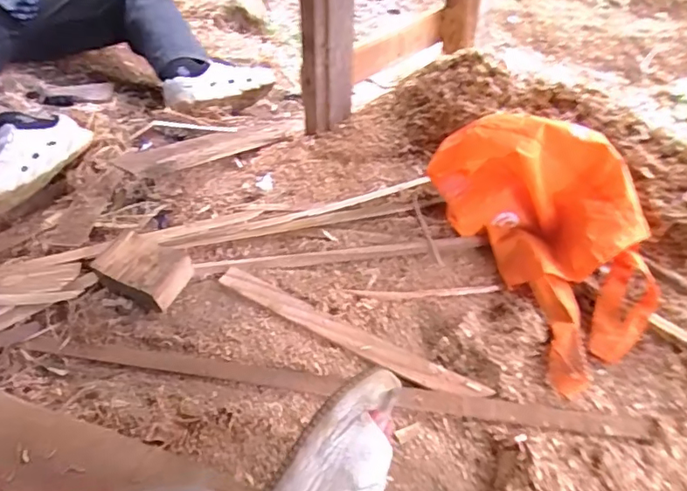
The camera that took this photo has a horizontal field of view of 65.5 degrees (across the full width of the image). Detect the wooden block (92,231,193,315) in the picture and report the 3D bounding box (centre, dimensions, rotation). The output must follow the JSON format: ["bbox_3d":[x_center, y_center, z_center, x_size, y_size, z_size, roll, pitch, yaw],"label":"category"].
[{"bbox_3d":[-0.297,0.037,0.796,0.141,0.057,0.075,19,46,24],"label":"wooden block"}]

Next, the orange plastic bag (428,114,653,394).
[{"bbox_3d":[0.319,-0.028,0.767,0.233,0.188,0.385,-14,42,-12],"label":"orange plastic bag"}]

